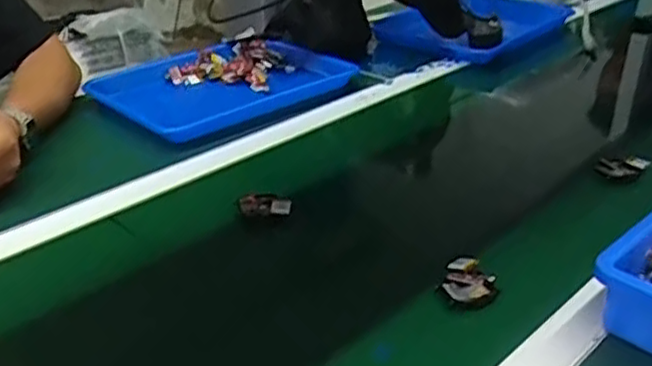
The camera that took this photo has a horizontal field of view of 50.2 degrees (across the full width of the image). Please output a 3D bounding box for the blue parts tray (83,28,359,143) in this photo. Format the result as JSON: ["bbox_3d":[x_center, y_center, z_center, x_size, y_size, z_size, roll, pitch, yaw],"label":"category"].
[{"bbox_3d":[-0.156,-0.143,1.015,0.264,0.034,0.332,23,38,40],"label":"blue parts tray"}]

